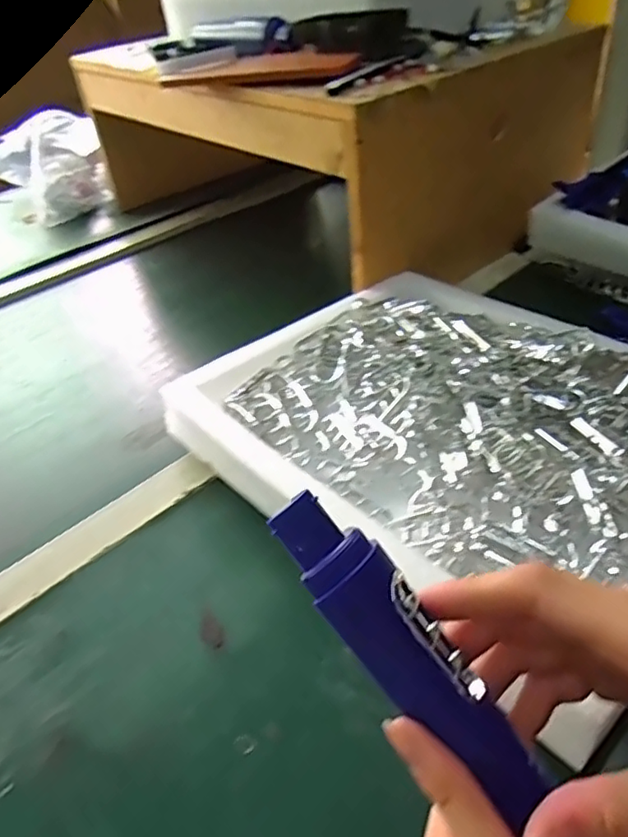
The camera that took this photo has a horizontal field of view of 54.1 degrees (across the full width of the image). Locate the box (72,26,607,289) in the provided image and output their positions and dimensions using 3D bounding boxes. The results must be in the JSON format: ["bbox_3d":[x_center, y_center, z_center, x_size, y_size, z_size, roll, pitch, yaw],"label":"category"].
[{"bbox_3d":[0.003,-0.360,0.787,0.383,0.192,0.538,-33,45,-30],"label":"box"}]

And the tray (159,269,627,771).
[{"bbox_3d":[0.104,-0.011,0.434,0.291,0.044,0.353,-32,44,-29],"label":"tray"}]

